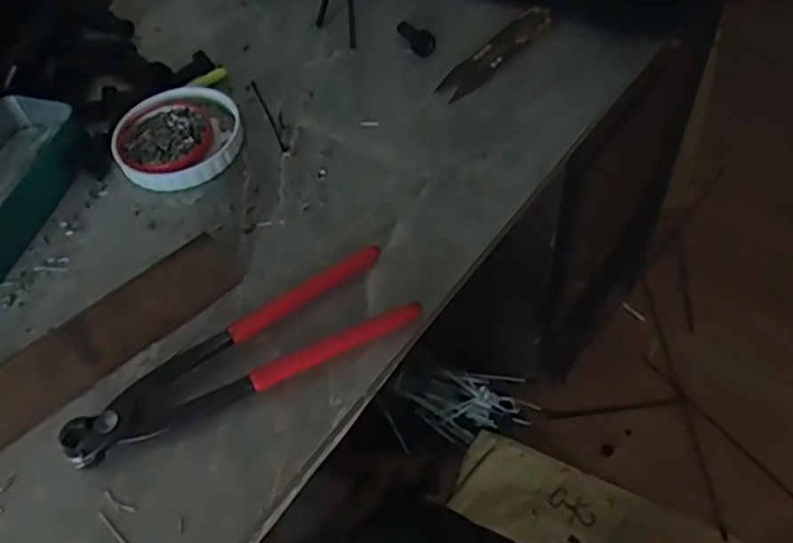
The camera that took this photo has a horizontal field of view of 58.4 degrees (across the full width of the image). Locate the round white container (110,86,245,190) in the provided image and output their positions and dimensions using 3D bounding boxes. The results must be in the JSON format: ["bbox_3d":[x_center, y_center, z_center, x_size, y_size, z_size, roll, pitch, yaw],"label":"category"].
[{"bbox_3d":[-0.154,-0.094,0.499,0.089,0.019,0.080,-4,53,3],"label":"round white container"}]

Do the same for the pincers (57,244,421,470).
[{"bbox_3d":[-0.085,0.047,0.390,0.193,0.016,0.051,-25,55,-13],"label":"pincers"}]

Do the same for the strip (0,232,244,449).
[{"bbox_3d":[-0.171,0.041,0.398,0.181,0.036,0.008,-37,16,-18],"label":"strip"}]

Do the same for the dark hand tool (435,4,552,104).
[{"bbox_3d":[0.075,-0.165,0.530,0.029,0.010,0.112,36,64,28],"label":"dark hand tool"}]

